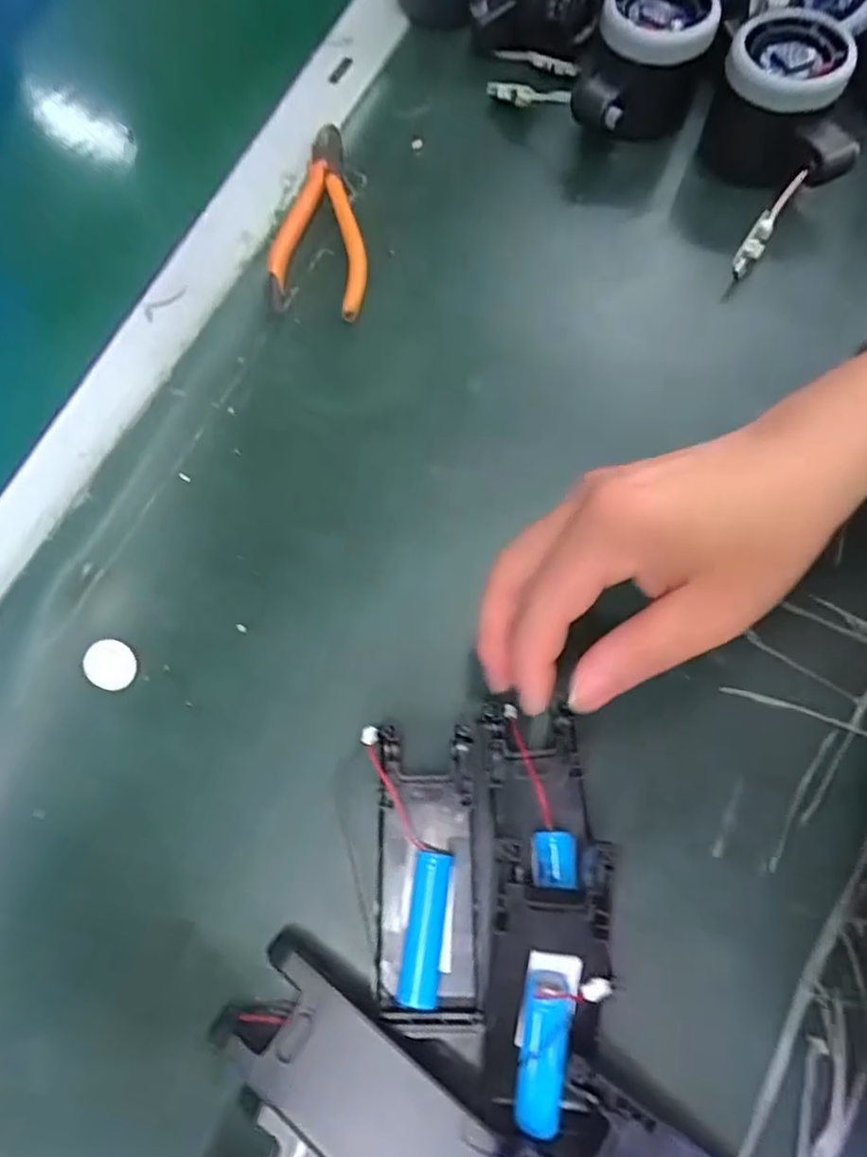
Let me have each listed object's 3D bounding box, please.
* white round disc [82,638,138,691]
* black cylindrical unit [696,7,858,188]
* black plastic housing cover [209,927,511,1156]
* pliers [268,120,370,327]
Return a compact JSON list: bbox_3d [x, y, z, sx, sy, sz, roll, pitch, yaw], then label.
[{"bbox_3d":[-0.136,0.036,0.275,0.021,0.005,0.019,17,72,7],"label":"white round disc"},{"bbox_3d":[0.174,-0.244,0.338,0.056,0.052,0.061,26,73,10],"label":"black cylindrical unit"},{"bbox_3d":[-0.024,0.169,0.218,0.101,0.019,0.037,34,75,12],"label":"black plastic housing cover"},{"bbox_3d":[-0.060,-0.193,0.350,0.050,0.010,0.127,-1,71,1],"label":"pliers"}]

